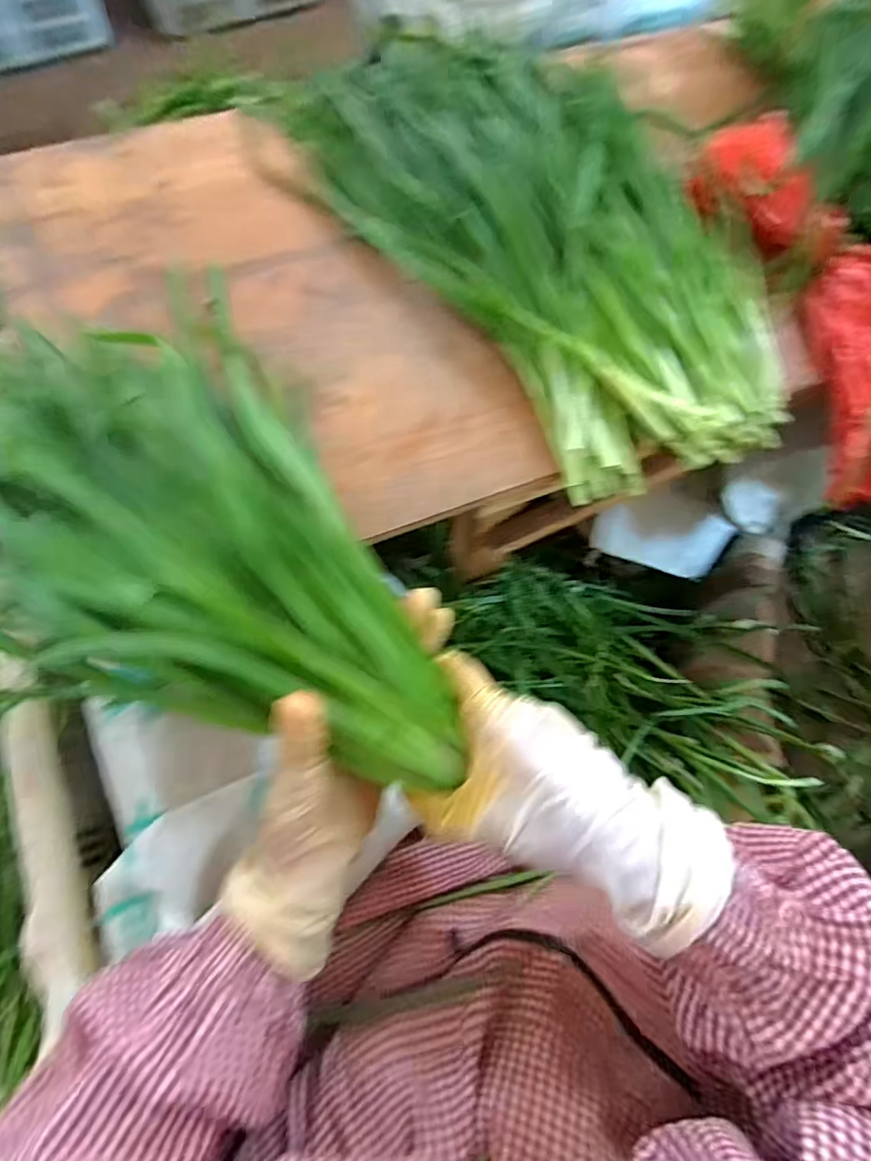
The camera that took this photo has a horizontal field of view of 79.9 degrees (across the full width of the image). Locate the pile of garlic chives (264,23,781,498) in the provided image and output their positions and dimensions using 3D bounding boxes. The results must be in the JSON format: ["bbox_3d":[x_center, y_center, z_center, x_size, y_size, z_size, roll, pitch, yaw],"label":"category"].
[{"bbox_3d":[0.079,-0.290,0.406,0.258,0.049,0.487,-29,74,-12],"label":"pile of garlic chives"}]

